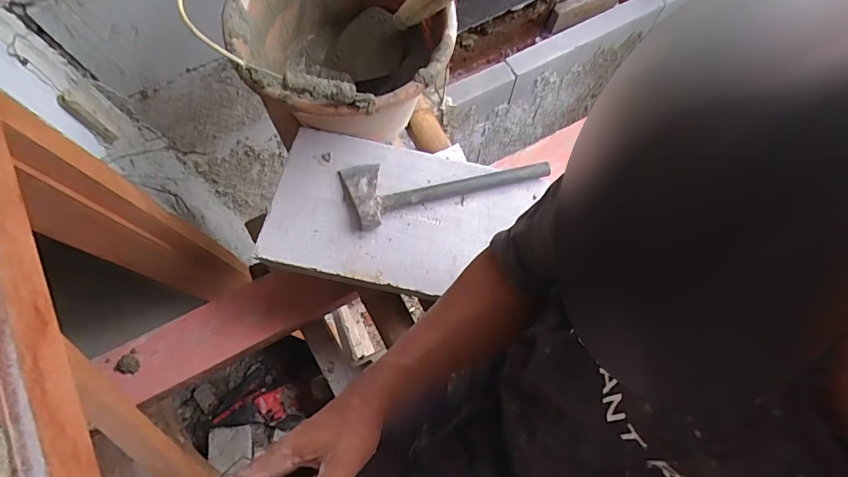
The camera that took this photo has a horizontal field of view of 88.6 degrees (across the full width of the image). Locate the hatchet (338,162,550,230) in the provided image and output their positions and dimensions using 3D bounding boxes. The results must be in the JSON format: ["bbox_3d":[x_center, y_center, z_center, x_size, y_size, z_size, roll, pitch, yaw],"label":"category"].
[{"bbox_3d":[0.031,-0.090,0.604,0.280,0.023,0.089,-15,72,-5],"label":"hatchet"}]

